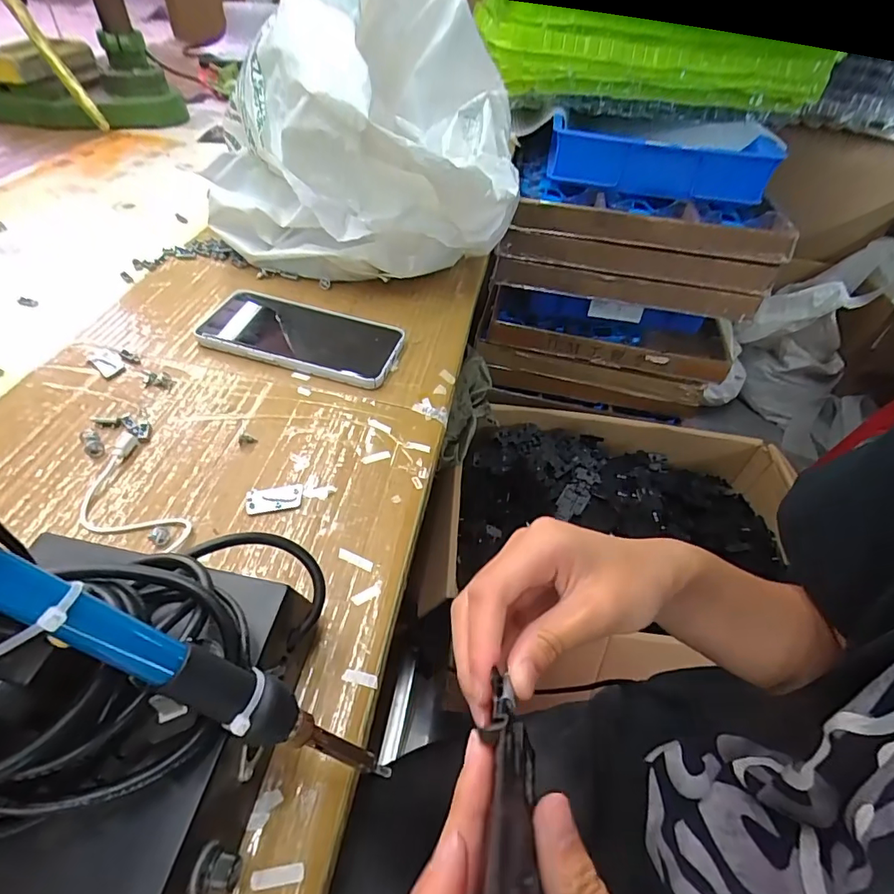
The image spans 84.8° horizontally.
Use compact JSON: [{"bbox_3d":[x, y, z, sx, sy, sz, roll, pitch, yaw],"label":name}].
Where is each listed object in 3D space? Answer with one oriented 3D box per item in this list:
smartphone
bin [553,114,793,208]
[{"bbox_3d":[-0.130,-0.099,0.432,0.175,0.013,0.082,15,48,6],"label":"smartphone"},{"bbox_3d":[0.356,-0.493,0.841,0.356,0.082,0.138,6,48,-2],"label":"bin"}]

